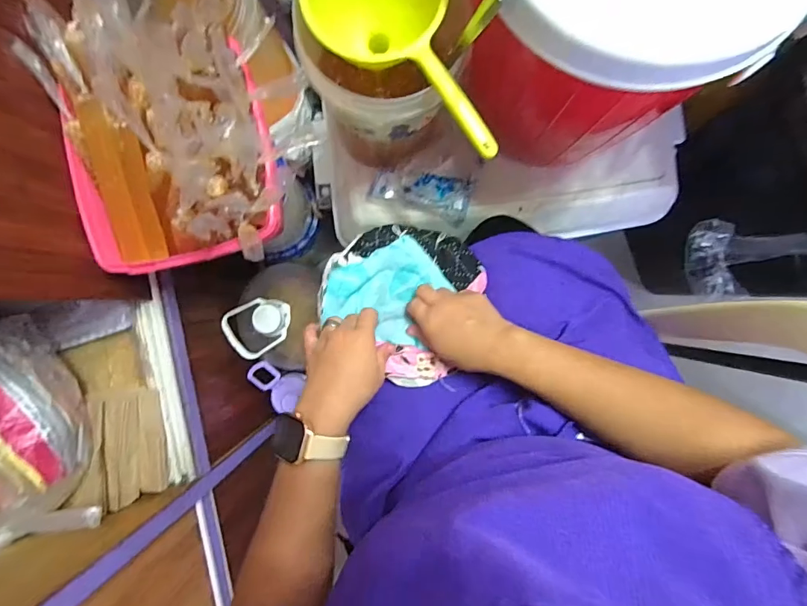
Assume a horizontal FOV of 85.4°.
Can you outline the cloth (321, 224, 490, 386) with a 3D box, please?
[{"bbox_3d":[-0.004,-0.010,0.485,0.160,0.019,0.171,24,75,-2],"label":"cloth"}]

